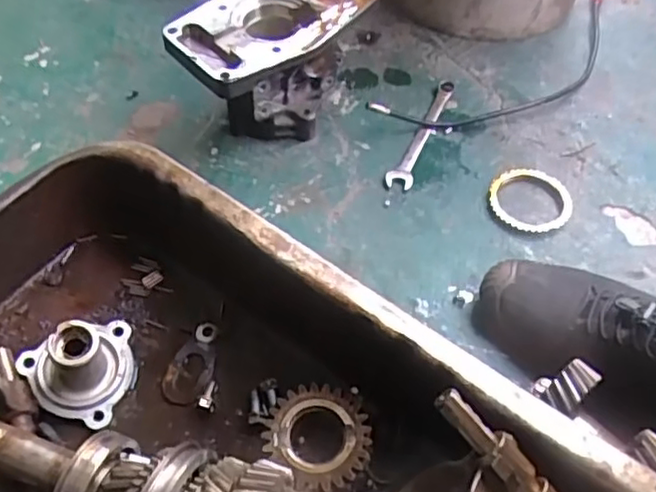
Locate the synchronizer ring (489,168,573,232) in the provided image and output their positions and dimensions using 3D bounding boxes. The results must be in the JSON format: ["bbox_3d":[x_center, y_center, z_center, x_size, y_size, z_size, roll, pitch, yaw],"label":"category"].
[{"bbox_3d":[0.199,-0.048,0.647,0.081,0.007,0.080,2,53,-3],"label":"synchronizer ring"}]

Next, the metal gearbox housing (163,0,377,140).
[{"bbox_3d":[-0.051,-0.186,0.669,0.199,0.123,0.112,-36,63,-26],"label":"metal gearbox housing"}]

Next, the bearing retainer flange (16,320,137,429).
[{"bbox_3d":[-0.181,0.091,0.499,0.080,0.035,0.076,2,53,-3],"label":"bearing retainer flange"}]

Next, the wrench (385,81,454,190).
[{"bbox_3d":[0.104,-0.124,0.711,0.025,0.006,0.180,21,55,11],"label":"wrench"}]

